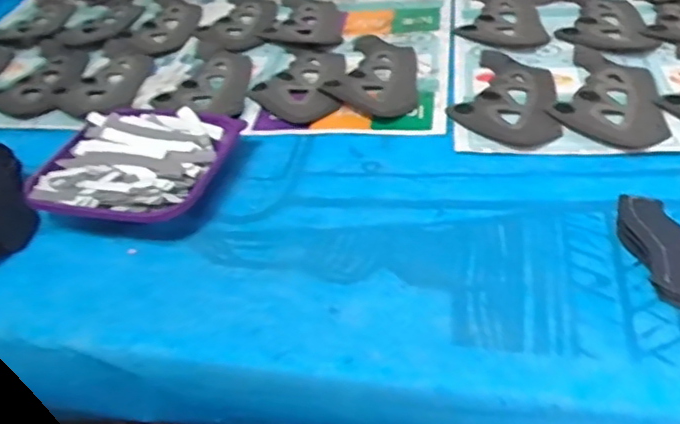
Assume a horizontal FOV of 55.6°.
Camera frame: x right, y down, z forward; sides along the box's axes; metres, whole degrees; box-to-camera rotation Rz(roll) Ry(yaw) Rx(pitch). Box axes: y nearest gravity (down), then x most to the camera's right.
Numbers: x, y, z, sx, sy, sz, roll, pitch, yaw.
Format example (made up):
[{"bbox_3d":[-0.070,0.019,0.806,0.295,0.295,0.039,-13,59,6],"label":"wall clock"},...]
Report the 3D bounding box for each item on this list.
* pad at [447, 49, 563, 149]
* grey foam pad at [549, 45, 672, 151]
[{"bbox_3d":[0.195,-0.140,0.763,0.115,0.009,0.209,4,40,11],"label":"pad"},{"bbox_3d":[0.306,-0.139,0.745,0.112,0.005,0.223,6,41,13],"label":"grey foam pad"}]

